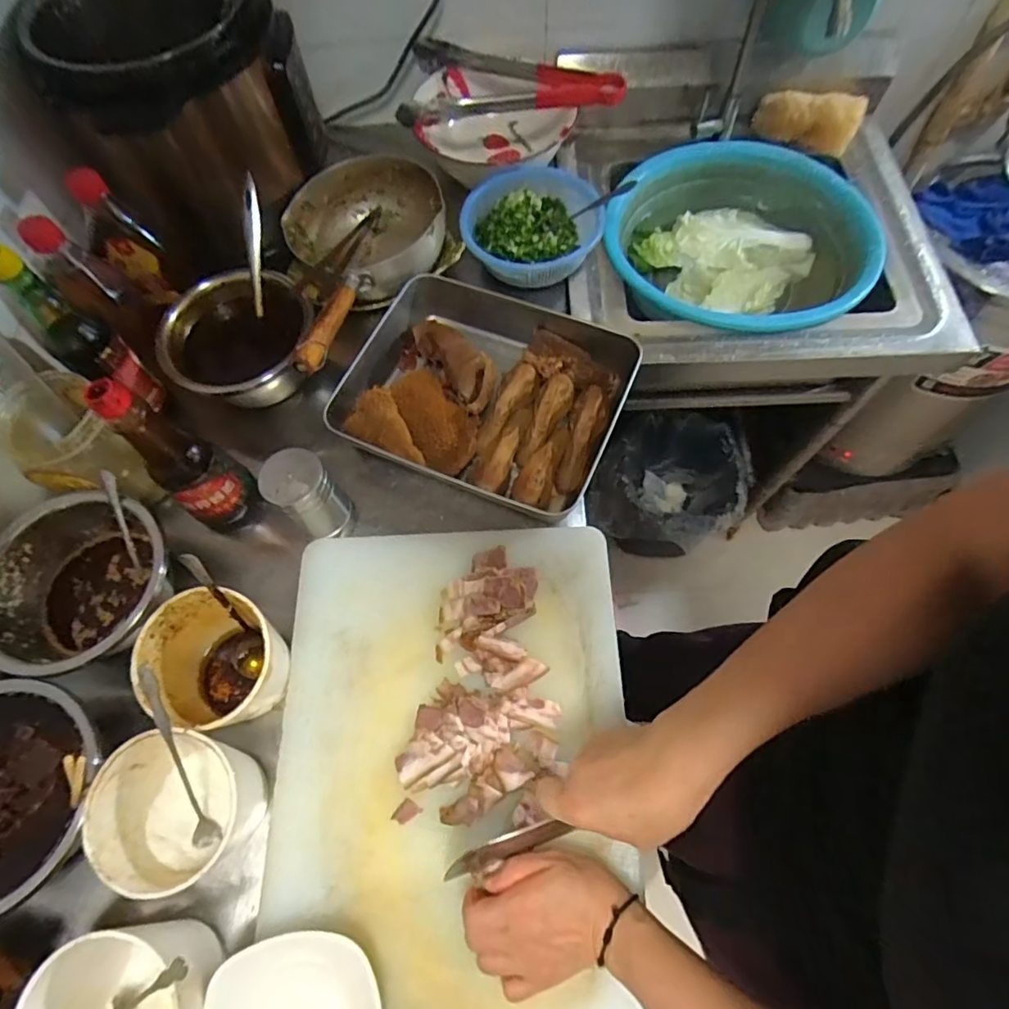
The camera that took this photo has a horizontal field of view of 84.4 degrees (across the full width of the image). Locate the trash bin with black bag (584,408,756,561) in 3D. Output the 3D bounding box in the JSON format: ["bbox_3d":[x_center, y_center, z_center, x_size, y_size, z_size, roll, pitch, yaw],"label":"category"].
[{"bbox_3d":[0.378,-0.007,1.261,0.352,0.292,0.245,-3,66,1],"label":"trash bin with black bag"}]

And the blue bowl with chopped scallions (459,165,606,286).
[{"bbox_3d":[0.036,-0.356,0.719,0.169,0.071,0.155,-1,67,2],"label":"blue bowl with chopped scallions"}]

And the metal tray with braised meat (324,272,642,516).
[{"bbox_3d":[-0.027,-0.127,0.646,0.310,0.060,0.243,20,69,11],"label":"metal tray with braised meat"}]

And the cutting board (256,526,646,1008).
[{"bbox_3d":[-0.048,0.227,0.489,0.310,0.025,0.431,-3,67,2],"label":"cutting board"}]

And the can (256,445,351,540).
[{"bbox_3d":[-0.199,-0.008,0.569,0.057,0.099,0.057,-1,67,2],"label":"can"}]

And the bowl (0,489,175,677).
[{"bbox_3d":[-0.415,0.076,0.537,0.142,0.083,0.171,0,67,3],"label":"bowl"}]

